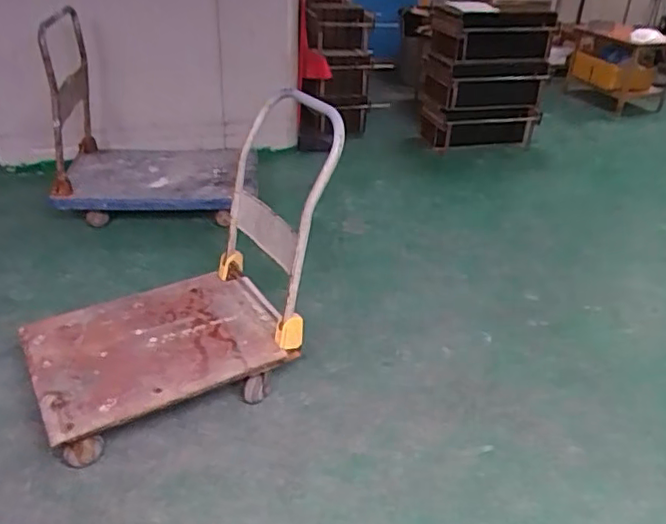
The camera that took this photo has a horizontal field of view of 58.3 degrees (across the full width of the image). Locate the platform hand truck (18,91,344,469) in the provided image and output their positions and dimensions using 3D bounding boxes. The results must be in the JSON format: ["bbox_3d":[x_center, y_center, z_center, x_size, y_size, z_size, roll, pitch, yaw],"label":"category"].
[{"bbox_3d":[-0.433,0.026,1.662,0.853,0.685,0.498,-16,35,-28],"label":"platform hand truck"}]

